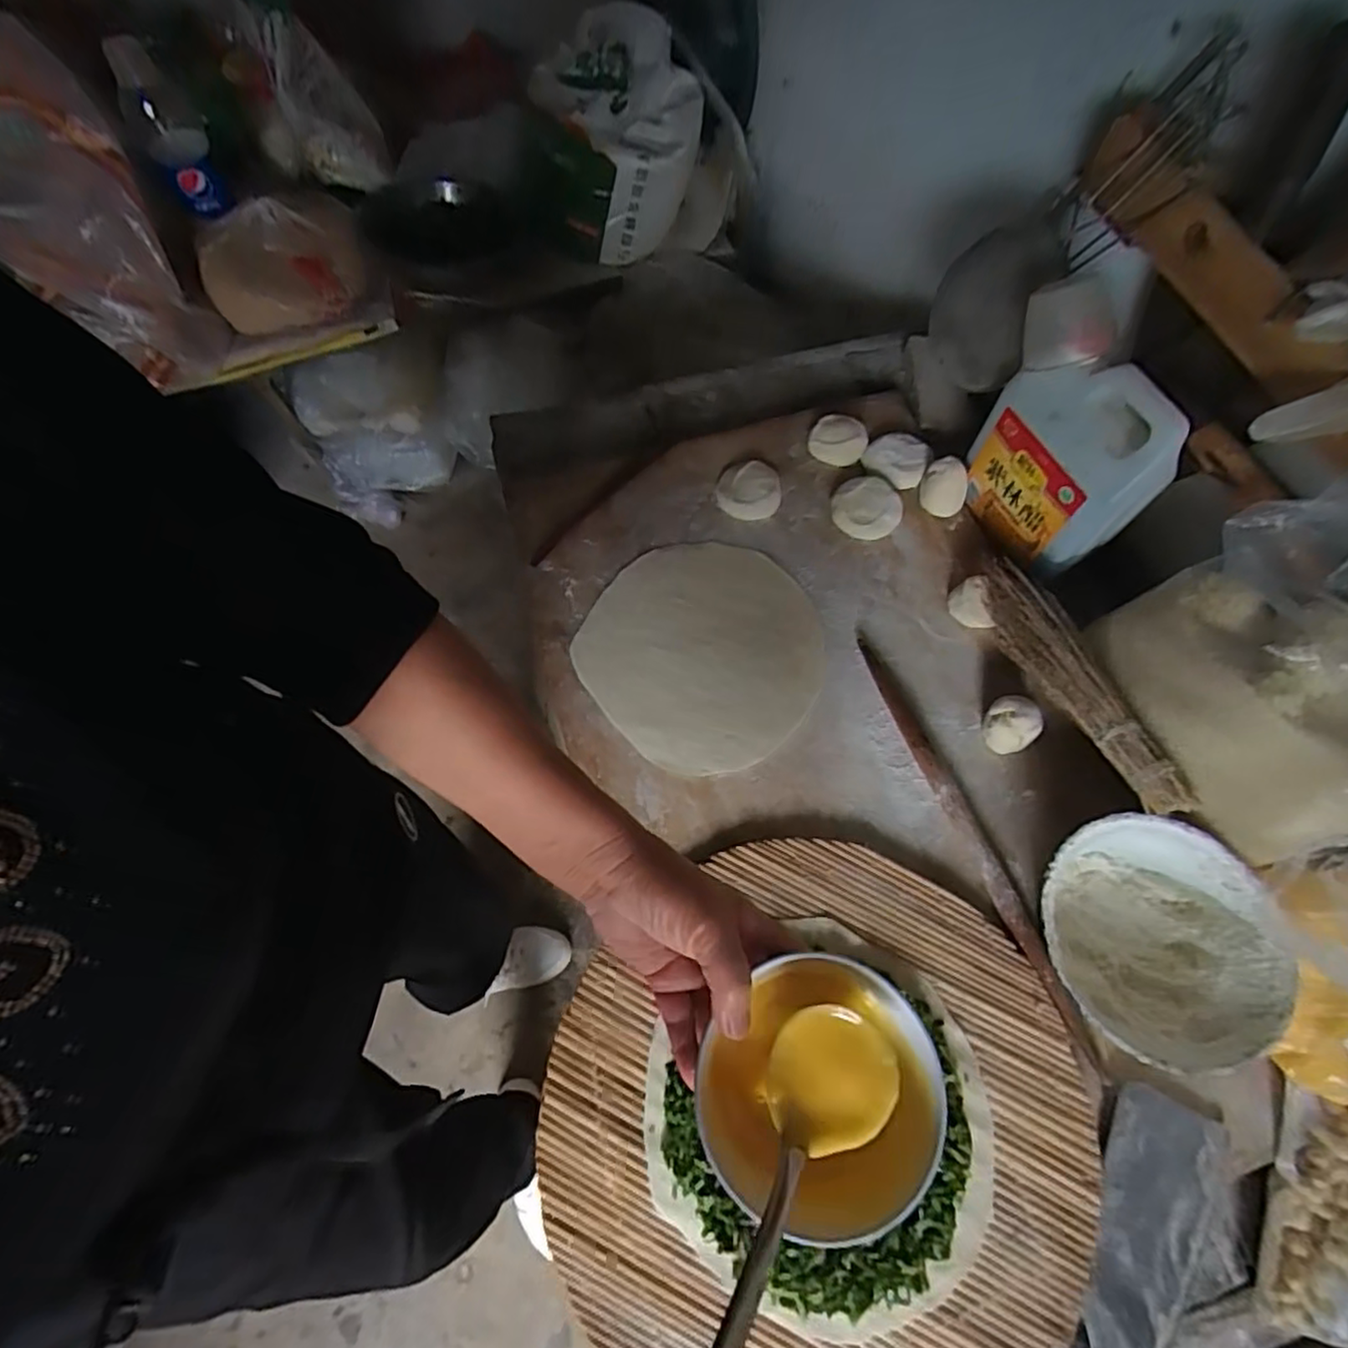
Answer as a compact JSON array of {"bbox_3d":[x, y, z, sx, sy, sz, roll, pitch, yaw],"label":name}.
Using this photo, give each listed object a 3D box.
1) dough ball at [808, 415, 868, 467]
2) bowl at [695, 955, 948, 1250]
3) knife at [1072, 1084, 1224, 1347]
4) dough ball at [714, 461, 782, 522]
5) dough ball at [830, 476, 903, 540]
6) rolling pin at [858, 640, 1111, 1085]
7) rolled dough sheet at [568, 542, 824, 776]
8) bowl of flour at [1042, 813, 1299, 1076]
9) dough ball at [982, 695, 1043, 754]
[{"bbox_3d":[0.185,-0.264,0.752,0.062,0.031,0.051,20,67,8],"label":"dough ball"},{"bbox_3d":[0.077,0.214,0.350,0.125,0.054,0.117,-1,65,2],"label":"bowl"},{"bbox_3d":[0.313,0.442,0.459,0.092,0.033,0.281,26,69,14],"label":"knife"},{"bbox_3d":[0.082,-0.204,0.728,0.068,0.028,0.064,-1,65,2],"label":"dough ball"},{"bbox_3d":[0.205,-0.178,0.711,0.071,0.026,0.066,-1,65,2],"label":"dough ball"},{"bbox_3d":[0.257,0.137,0.572,0.025,0.022,0.381,-19,65,-6],"label":"rolling pin"},{"bbox_3d":[0.029,-0.027,0.662,0.229,0.012,0.233,-36,70,-14],"label":"rolled dough sheet"},{"bbox_3d":[0.368,0.203,0.516,0.168,0.048,0.170,-1,65,2],"label":"bowl of flour"},{"bbox_3d":[0.307,0.045,0.606,0.044,0.038,0.047,-1,65,1],"label":"dough ball"}]

